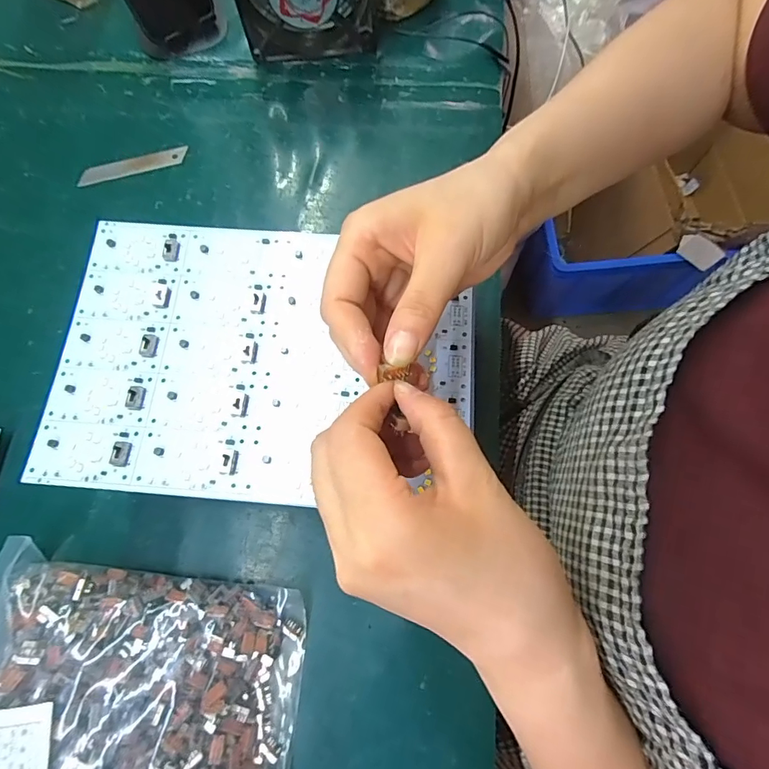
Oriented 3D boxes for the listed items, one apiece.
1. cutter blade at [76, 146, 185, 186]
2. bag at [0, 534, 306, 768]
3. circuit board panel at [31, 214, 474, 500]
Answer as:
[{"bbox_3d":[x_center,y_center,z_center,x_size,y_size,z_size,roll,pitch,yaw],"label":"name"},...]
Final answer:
[{"bbox_3d":[-0.230,-0.200,0.414,0.098,0.004,0.020,-15,79,-5],"label":"cutter blade"},{"bbox_3d":[-0.161,0.204,0.257,0.205,0.045,0.183,9,73,3],"label":"bag"},{"bbox_3d":[-0.070,-0.017,0.264,0.237,0.005,0.163,4,72,1],"label":"circuit board panel"}]

